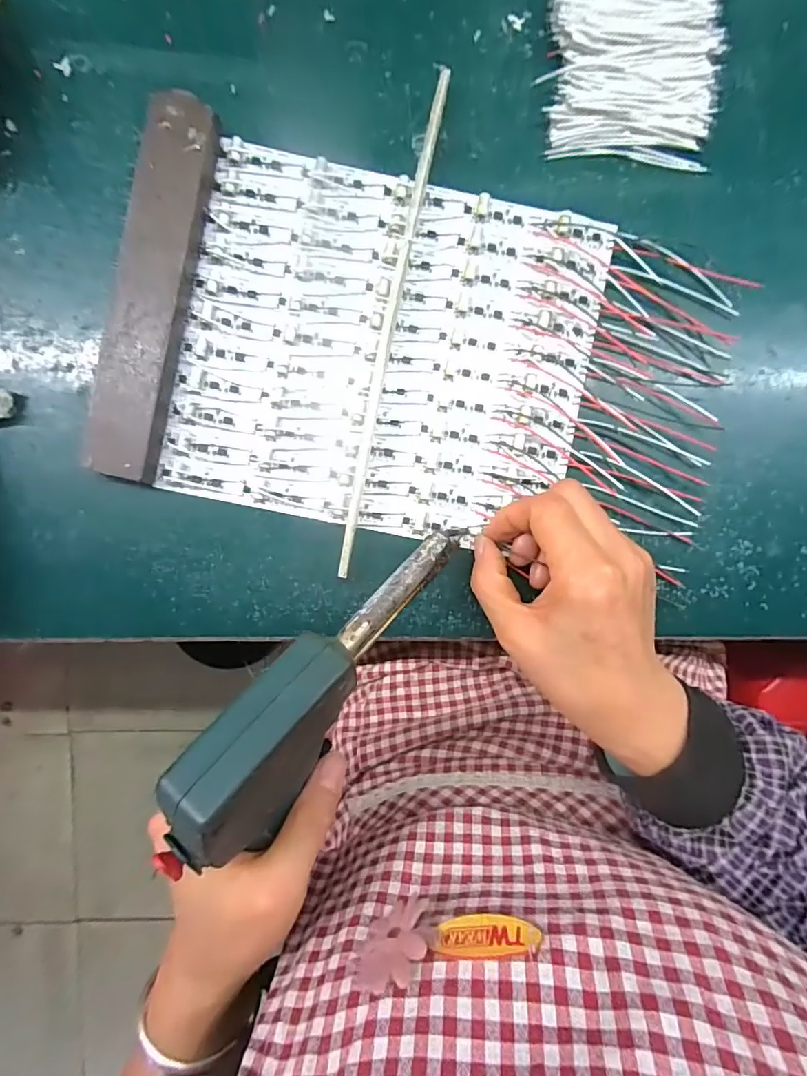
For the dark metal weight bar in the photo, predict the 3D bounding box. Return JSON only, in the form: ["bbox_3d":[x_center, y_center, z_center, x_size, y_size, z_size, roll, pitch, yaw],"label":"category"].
[{"bbox_3d":[-0.136,-0.132,0.264,0.037,0.017,0.198,12,92,-2],"label":"dark metal weight bar"}]

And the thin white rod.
[{"bbox_3d":[-0.007,-0.116,0.272,0.009,0.013,0.276,12,92,-2],"label":"thin white rod"}]

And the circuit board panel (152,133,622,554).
[{"bbox_3d":[-0.008,-0.103,0.275,0.223,0.010,0.193,11,92,-2],"label":"circuit board panel"}]

